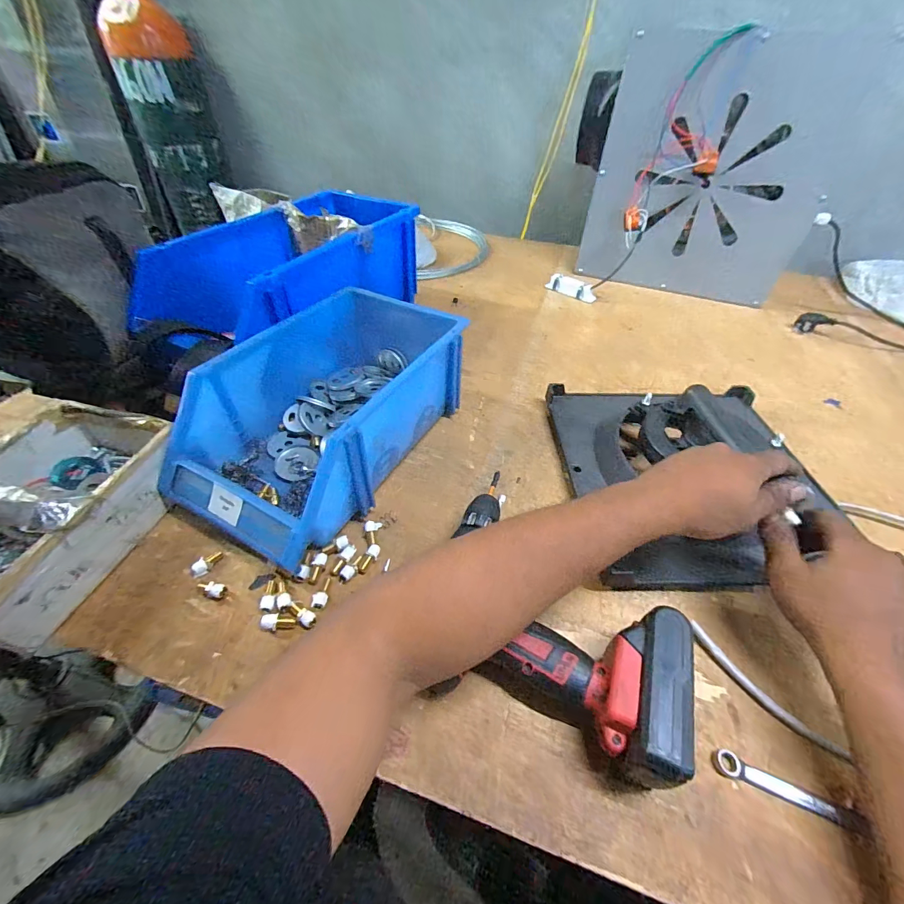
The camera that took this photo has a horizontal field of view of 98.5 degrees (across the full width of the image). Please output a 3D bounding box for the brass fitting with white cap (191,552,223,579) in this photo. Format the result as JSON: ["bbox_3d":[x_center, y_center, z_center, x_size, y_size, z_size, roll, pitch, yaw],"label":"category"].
[{"bbox_3d":[-0.238,0.108,0.379,0.010,0.013,0.030,29,51,23],"label":"brass fitting with white cap"}]

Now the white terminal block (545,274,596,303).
[{"bbox_3d":[0.262,-0.359,0.851,0.111,0.028,0.031,34,53,26],"label":"white terminal block"}]

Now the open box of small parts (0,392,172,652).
[{"bbox_3d":[-0.388,0.050,0.370,0.152,0.087,0.222,11,46,8],"label":"open box of small parts"}]

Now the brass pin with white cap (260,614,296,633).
[{"bbox_3d":[-0.154,0.151,0.344,0.028,0.012,0.012,13,44,-15],"label":"brass pin with white cap"}]

